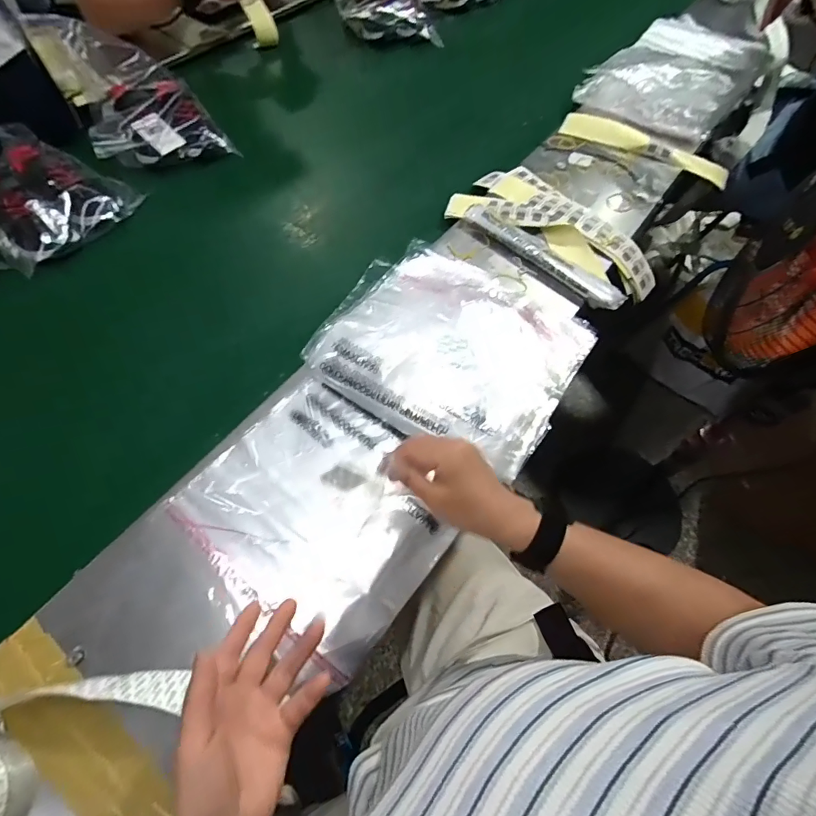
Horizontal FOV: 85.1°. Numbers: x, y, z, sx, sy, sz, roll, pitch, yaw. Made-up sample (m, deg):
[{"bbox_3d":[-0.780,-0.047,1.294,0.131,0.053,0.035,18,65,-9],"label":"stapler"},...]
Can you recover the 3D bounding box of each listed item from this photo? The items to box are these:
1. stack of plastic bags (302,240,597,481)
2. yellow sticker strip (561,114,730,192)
[{"bbox_3d":[0.053,-0.090,0.552,0.309,0.048,0.293,26,63,12],"label":"stack of plastic bags"},{"bbox_3d":[0.425,-0.469,0.802,0.305,0.020,0.063,29,64,13],"label":"yellow sticker strip"}]

